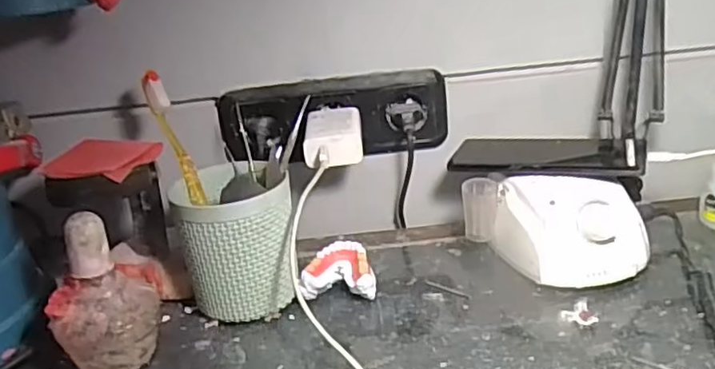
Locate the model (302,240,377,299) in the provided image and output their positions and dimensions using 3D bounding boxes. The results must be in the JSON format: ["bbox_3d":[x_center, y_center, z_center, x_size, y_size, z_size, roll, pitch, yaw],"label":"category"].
[{"bbox_3d":[-0.015,0.077,0.544,0.060,0.034,0.054,-5,22,3],"label":"model"}]

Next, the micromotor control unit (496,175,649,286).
[{"bbox_3d":[0.177,0.038,0.528,0.115,0.079,0.073,-3,23,8],"label":"micromotor control unit"}]

